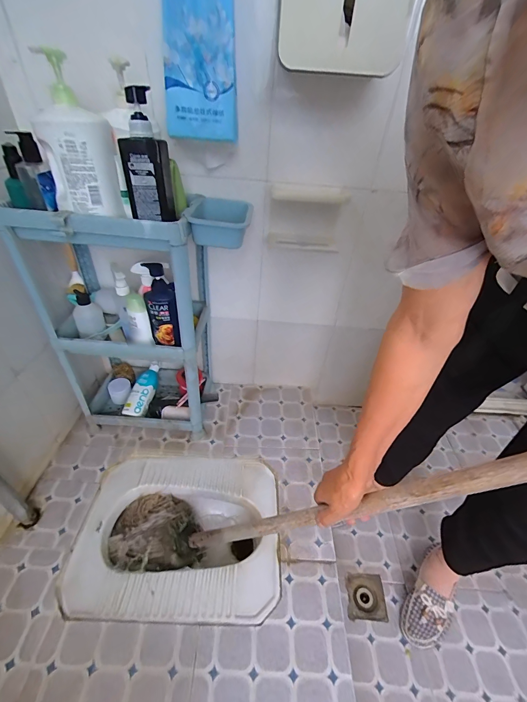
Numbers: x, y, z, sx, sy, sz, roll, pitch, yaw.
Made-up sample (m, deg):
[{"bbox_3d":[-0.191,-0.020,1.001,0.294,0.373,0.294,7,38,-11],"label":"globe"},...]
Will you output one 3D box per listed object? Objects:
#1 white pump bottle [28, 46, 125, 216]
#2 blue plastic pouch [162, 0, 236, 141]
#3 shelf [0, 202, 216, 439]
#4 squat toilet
[{"bbox_3d":[-0.334,-0.367,0.530,0.153,0.210,0.107,29,45,28],"label":"white pump bottle"},{"bbox_3d":[-0.115,-0.564,0.524,0.122,0.313,0.048,-1,22,-4],"label":"blue plastic pouch"},{"bbox_3d":[-0.380,-0.082,0.860,0.444,0.656,0.307,4,41,-1],"label":"shelf"},{"bbox_3d":[-0.212,0.484,0.802,0.487,0.158,0.376,3,41,-2],"label":"squat toilet"}]

